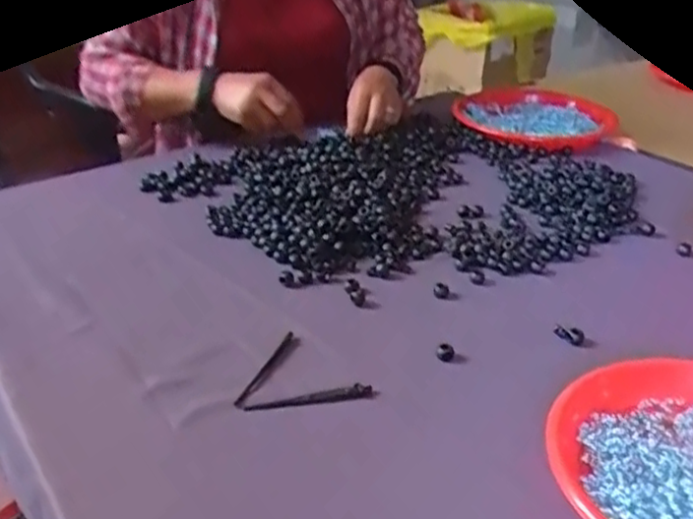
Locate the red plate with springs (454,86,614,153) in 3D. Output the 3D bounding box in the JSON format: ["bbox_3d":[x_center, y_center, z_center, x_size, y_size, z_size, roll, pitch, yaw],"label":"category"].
[{"bbox_3d":[0.302,-0.232,1.125,0.233,0.032,0.222,0,29,0],"label":"red plate with springs"}]

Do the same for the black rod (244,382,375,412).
[{"bbox_3d":[-0.029,0.112,0.574,0.103,0.009,0.014,-5,30,-9],"label":"black rod"}]

